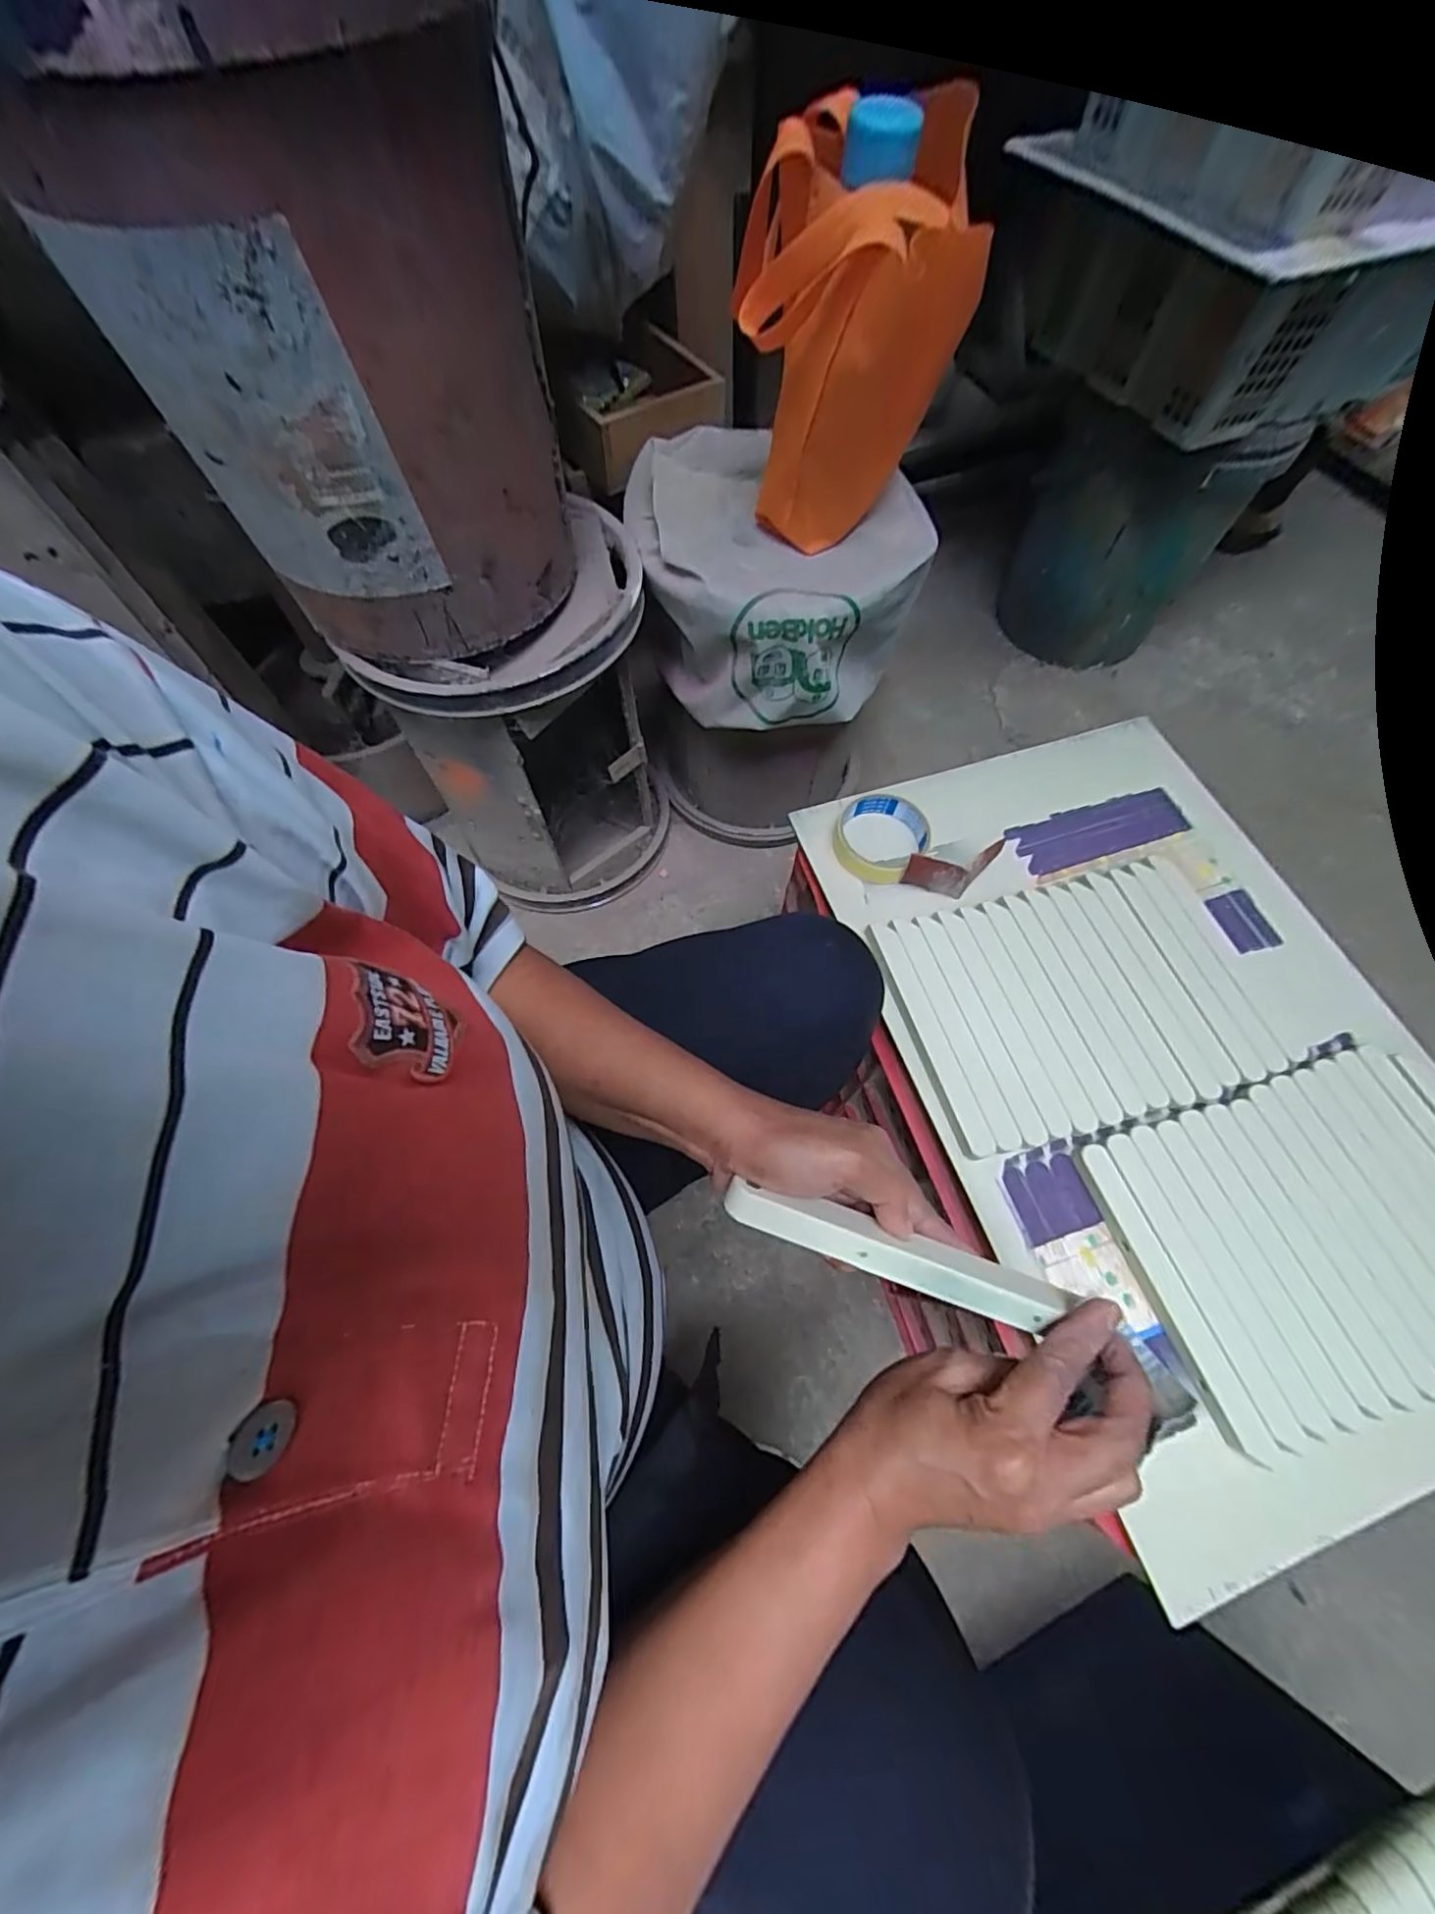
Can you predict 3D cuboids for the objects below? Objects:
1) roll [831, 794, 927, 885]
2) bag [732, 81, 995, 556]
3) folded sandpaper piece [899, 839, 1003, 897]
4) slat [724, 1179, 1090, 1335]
[{"bbox_3d":[0.150,-0.111,0.568,0.077,0.024,0.085,36,71,17],"label":"roll"},{"bbox_3d":[0.104,-0.483,0.513,0.150,0.258,0.128,-11,65,-4],"label":"bag"},{"bbox_3d":[0.205,-0.074,0.537,0.082,0.040,0.027,-7,65,-2],"label":"folded sandpaper piece"},{"bbox_3d":[0.083,0.139,0.288,0.162,0.016,0.023,19,66,1],"label":"slat"}]

